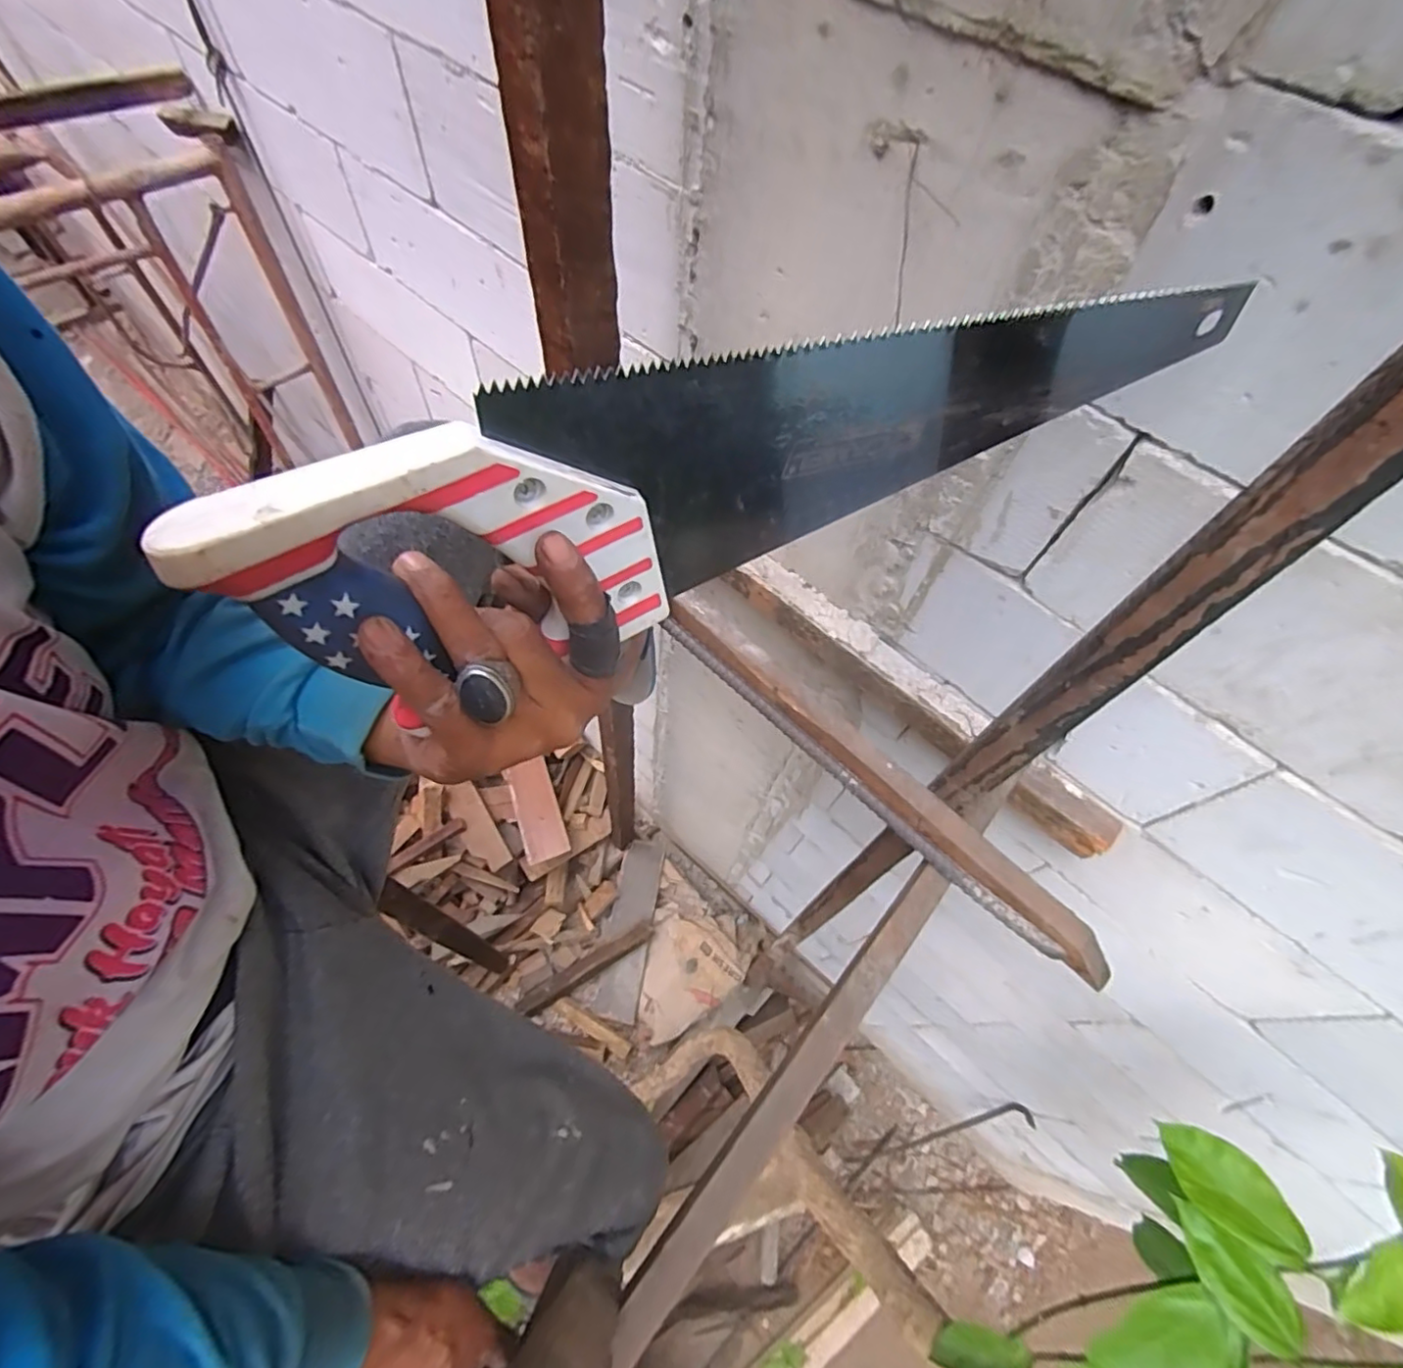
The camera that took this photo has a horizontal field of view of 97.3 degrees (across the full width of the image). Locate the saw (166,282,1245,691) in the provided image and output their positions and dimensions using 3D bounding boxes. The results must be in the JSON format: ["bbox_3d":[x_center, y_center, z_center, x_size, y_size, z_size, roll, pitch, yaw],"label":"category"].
[{"bbox_3d":[0.063,-0.108,0.291,0.497,0.095,0.030,-22,64,-22],"label":"saw"}]

